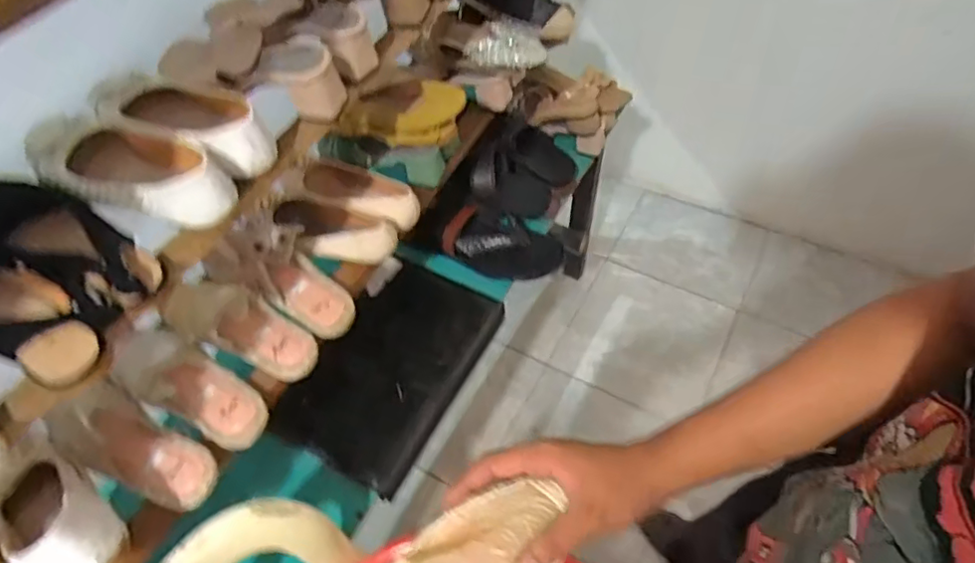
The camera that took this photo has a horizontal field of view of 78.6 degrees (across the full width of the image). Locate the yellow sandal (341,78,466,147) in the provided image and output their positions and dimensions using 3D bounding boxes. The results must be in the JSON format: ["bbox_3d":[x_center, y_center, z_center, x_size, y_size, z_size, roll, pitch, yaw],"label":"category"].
[{"bbox_3d":[-0.119,-0.236,0.851,0.188,0.066,0.076,5,55,24],"label":"yellow sandal"}]

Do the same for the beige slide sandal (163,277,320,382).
[{"bbox_3d":[-0.318,0.051,0.748,0.226,0.055,0.083,21,60,18],"label":"beige slide sandal"}]

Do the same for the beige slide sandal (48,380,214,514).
[{"bbox_3d":[-0.396,0.174,0.653,0.215,0.058,0.085,21,60,18],"label":"beige slide sandal"}]

